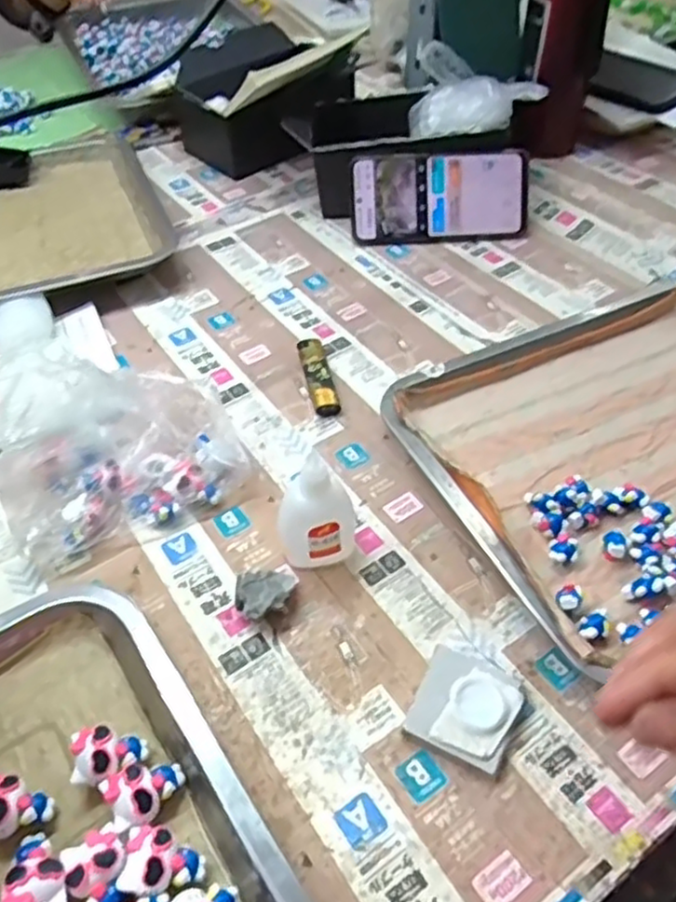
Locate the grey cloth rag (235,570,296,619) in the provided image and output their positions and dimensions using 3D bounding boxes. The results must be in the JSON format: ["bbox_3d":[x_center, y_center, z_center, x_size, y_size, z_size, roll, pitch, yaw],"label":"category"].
[{"bbox_3d":[-0.041,0.083,0.401,0.034,0.022,0.027,-10,48,-10],"label":"grey cloth rag"}]

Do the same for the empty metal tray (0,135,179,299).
[{"bbox_3d":[-0.285,-0.232,0.687,0.211,0.028,0.298,-15,49,-15],"label":"empty metal tray"}]

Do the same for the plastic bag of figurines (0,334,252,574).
[{"bbox_3d":[-0.142,-0.013,0.441,0.145,0.088,0.101,-19,51,-18],"label":"plastic bag of figurines"}]

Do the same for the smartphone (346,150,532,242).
[{"bbox_3d":[0.095,-0.241,0.660,0.163,0.077,0.009,-1,16,2],"label":"smartphone"}]

